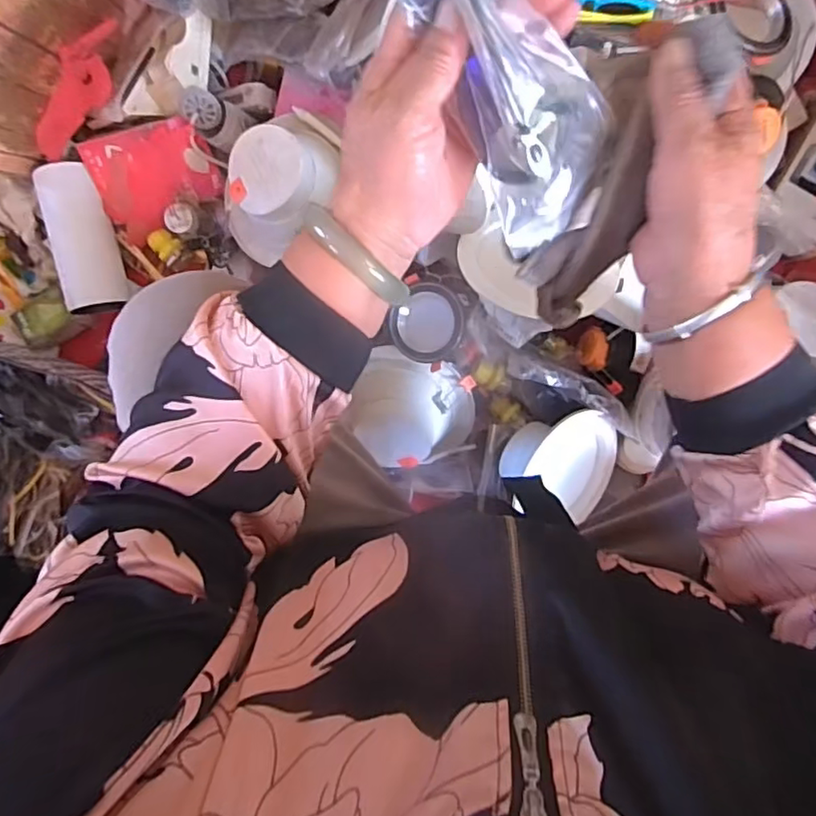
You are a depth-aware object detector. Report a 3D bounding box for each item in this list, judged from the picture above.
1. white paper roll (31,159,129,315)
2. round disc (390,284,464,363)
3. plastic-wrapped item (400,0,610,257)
[{"bbox_3d":[-0.417,-0.212,0.755,0.081,0.062,0.179,-5,112,3],"label":"white paper roll"},{"bbox_3d":[0.025,-0.097,0.704,0.079,0.009,0.088,45,109,-1],"label":"round disc"},{"bbox_3d":[0.045,-0.164,0.280,0.070,0.027,0.170,-32,119,4],"label":"plastic-wrapped item"}]

